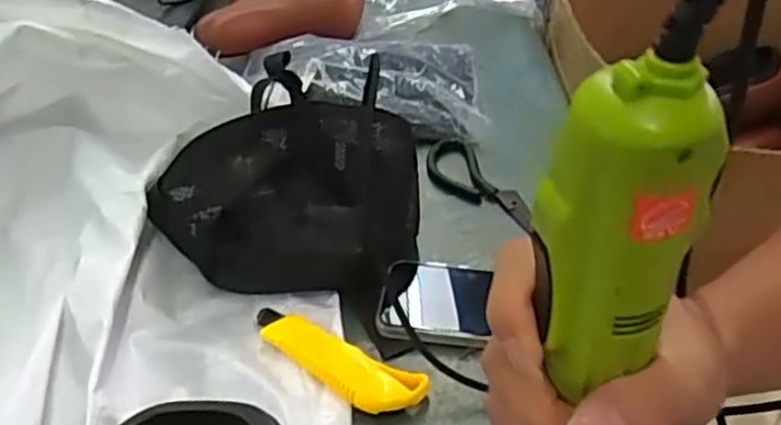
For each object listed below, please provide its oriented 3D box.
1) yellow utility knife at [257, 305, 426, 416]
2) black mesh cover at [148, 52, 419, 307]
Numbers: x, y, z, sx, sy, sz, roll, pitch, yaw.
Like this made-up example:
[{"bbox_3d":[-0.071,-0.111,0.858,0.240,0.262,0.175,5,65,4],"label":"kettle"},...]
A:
[{"bbox_3d":[-0.045,0.110,0.529,0.149,0.021,0.041,19,45,26],"label":"yellow utility knife"},{"bbox_3d":[-0.088,-0.014,0.604,0.218,0.124,0.142,0,39,5],"label":"black mesh cover"}]

